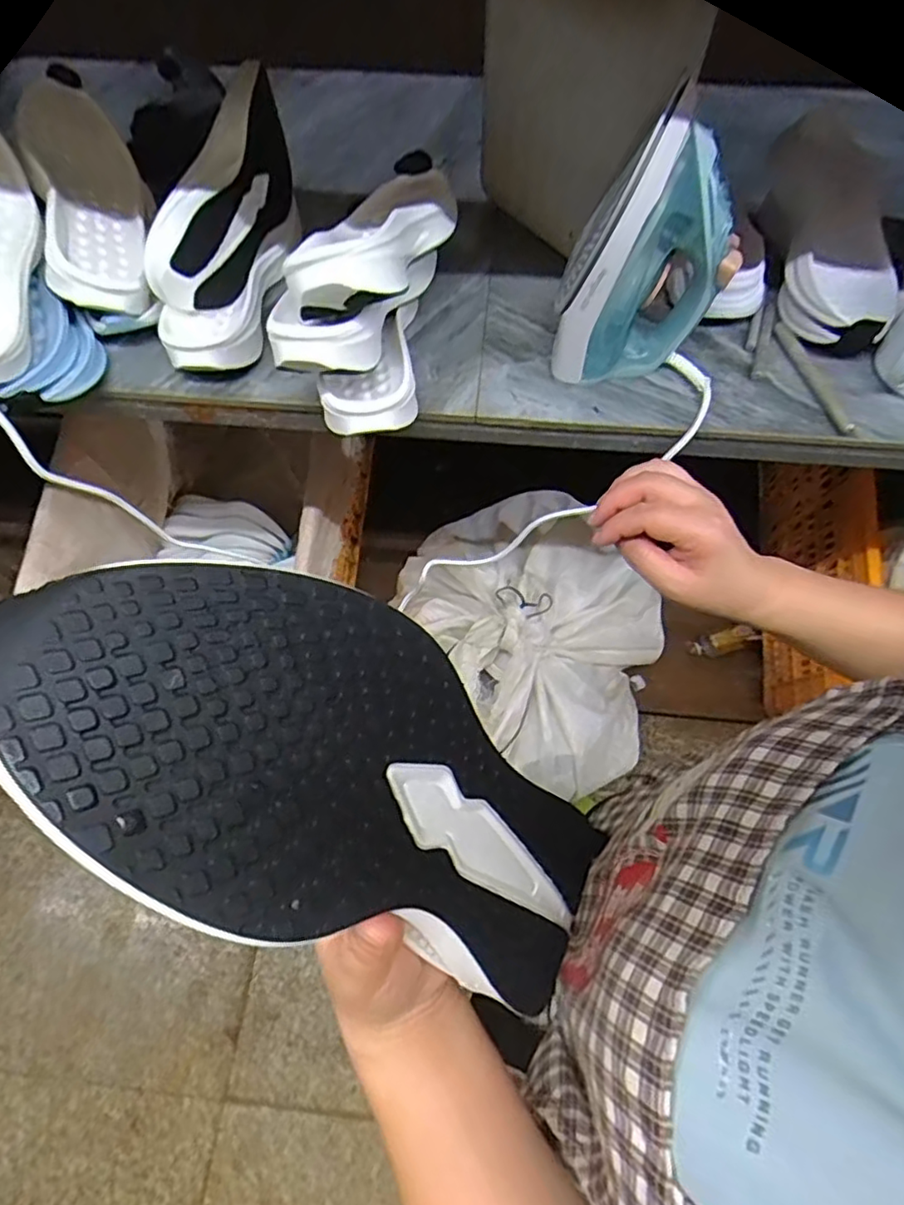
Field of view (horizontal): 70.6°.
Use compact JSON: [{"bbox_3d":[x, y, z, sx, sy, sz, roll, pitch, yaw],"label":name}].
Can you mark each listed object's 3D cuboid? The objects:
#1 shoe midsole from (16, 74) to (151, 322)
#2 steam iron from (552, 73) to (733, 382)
[{"bbox_3d":[-0.364,-0.405,0.630,0.090,0.074,0.270,-17,63,-8],"label":"shoe midsole"},{"bbox_3d":[0.158,-0.293,0.536,0.127,0.213,0.095,5,63,4],"label":"steam iron"}]

